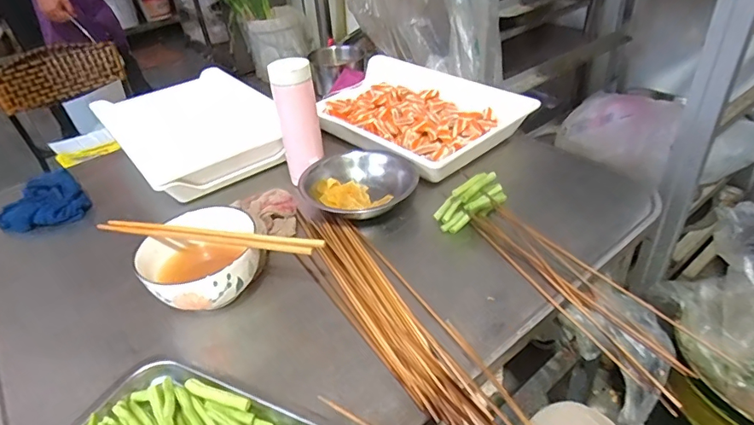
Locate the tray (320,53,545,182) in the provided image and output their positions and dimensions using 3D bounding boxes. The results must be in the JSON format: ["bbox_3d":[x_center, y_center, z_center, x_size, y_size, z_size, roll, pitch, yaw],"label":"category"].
[{"bbox_3d":[0.054,-0.185,0.855,0.267,0.053,0.381,-30,42,-29],"label":"tray"}]

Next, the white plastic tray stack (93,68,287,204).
[{"bbox_3d":[-0.320,-0.148,0.844,0.250,0.071,0.393,-28,41,-28],"label":"white plastic tray stack"}]

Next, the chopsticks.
[{"bbox_3d":[-0.190,0.025,0.525,0.277,0.012,0.013,6,37,16],"label":"chopsticks"}]

